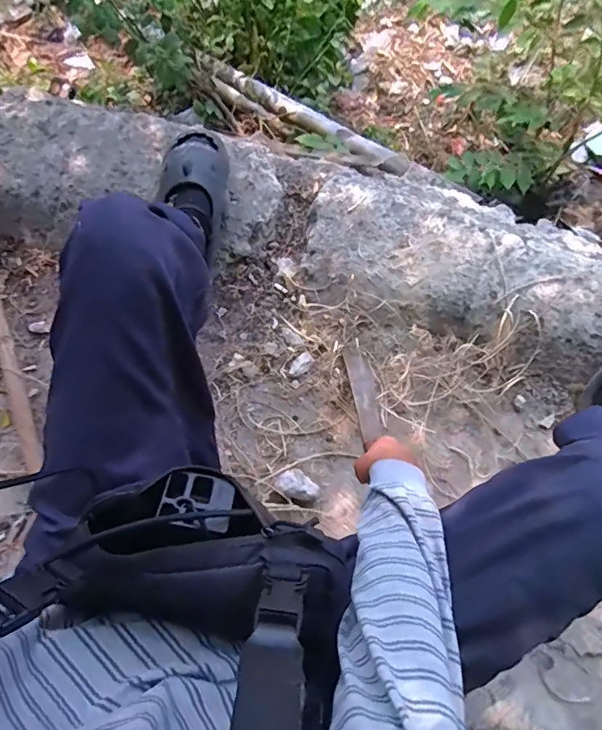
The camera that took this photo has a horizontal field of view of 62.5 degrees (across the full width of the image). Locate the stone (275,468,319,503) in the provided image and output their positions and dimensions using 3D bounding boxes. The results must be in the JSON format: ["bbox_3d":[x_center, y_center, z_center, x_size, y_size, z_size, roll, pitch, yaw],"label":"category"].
[{"bbox_3d":[-0.007,0.214,0.872,0.074,0.044,0.051,37,77,13],"label":"stone"}]

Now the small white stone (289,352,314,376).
[{"bbox_3d":[-0.001,0.000,0.959,0.051,0.014,0.033,-27,73,-7],"label":"small white stone"}]

